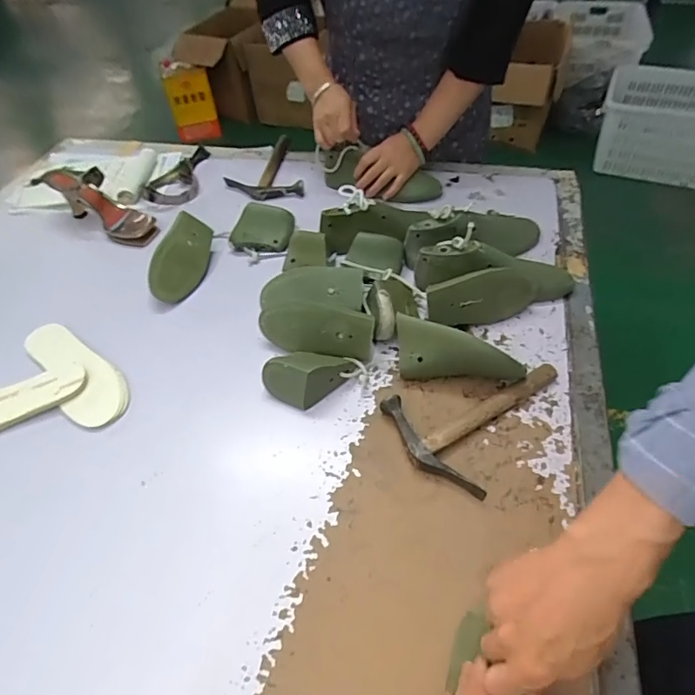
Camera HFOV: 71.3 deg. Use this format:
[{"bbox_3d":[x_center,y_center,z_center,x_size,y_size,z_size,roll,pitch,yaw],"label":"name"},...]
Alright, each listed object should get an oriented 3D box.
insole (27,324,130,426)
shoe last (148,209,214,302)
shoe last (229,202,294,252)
[{"bbox_3d":[-0.377,0.029,0.677,0.080,0.013,0.211,-35,57,-25],"label":"insole"},{"bbox_3d":[-0.276,-0.149,0.803,0.077,0.075,0.154,-4,49,-2],"label":"shoe last"},{"bbox_3d":[-0.150,-0.203,0.839,0.107,0.067,0.066,3,49,4],"label":"shoe last"}]

